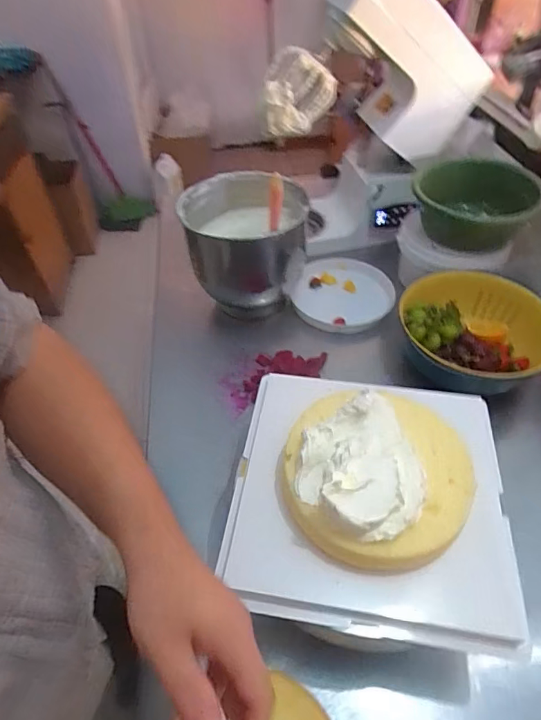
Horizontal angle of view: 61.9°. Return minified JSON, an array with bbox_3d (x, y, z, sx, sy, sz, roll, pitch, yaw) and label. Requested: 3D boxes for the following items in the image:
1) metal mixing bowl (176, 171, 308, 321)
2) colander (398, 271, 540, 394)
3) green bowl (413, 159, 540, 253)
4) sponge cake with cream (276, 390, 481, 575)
[{"bbox_3d":[-0.046,-0.199,0.835,0.202,0.214,0.202,0,48,0],"label":"metal mixing bowl"},{"bbox_3d":[0.330,-0.051,0.752,0.218,0.100,0.231,0,48,0],"label":"colander"},{"bbox_3d":[0.382,-0.290,0.850,0.188,0.115,0.178,0,48,0],"label":"green bowl"},{"bbox_3d":[0.106,0.098,0.454,0.190,0.067,0.187,27,54,23],"label":"sponge cake with cream"}]

